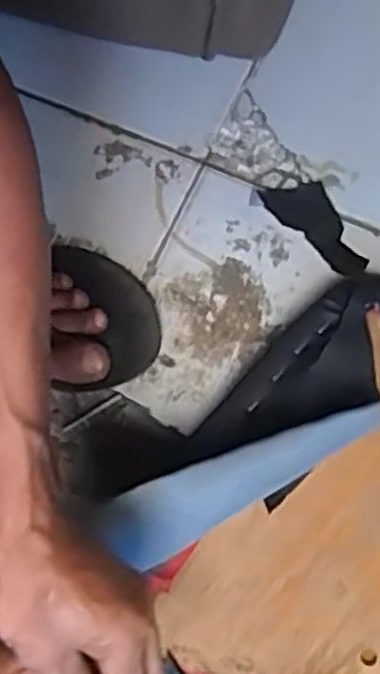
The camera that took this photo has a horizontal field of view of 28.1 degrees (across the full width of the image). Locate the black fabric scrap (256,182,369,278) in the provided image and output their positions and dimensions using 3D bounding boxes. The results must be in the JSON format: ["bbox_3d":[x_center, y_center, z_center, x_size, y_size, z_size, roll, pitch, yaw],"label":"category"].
[{"bbox_3d":[0.103,-0.089,0.627,0.051,0.004,0.100,-26,73,-7],"label":"black fabric scrap"}]

